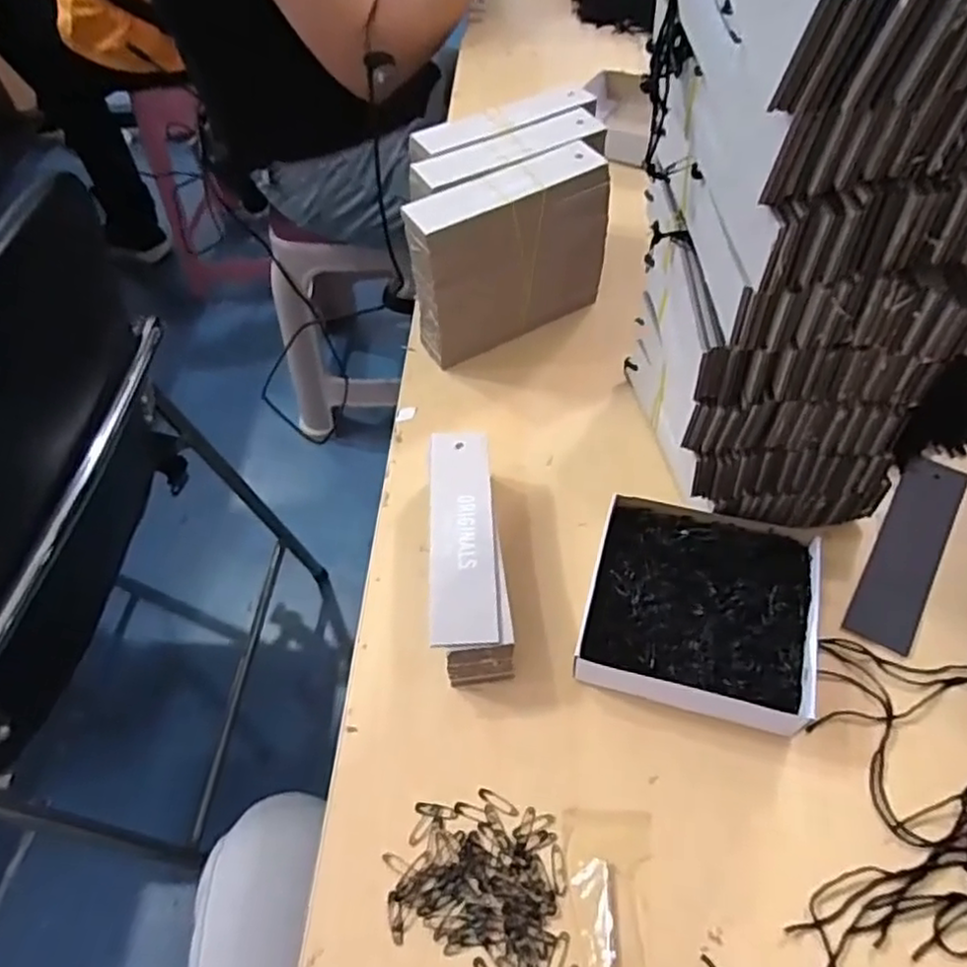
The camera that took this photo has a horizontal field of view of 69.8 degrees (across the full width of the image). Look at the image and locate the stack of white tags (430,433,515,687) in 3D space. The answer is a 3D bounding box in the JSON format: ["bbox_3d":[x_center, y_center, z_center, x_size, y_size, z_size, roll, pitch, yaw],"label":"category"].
[{"bbox_3d":[-0.010,0.035,0.363,0.035,0.038,0.128,-6,54,-2],"label":"stack of white tags"}]

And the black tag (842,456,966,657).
[{"bbox_3d":[0.228,0.034,0.371,0.031,0.004,0.127,27,60,21],"label":"black tag"}]

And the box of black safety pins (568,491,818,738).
[{"bbox_3d":[0.106,0.062,0.343,0.103,0.027,0.104,12,56,12],"label":"box of black safety pins"}]

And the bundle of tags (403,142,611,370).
[{"bbox_3d":[0.018,-0.144,0.449,0.130,0.107,0.030,-28,57,-16],"label":"bundle of tags"}]

